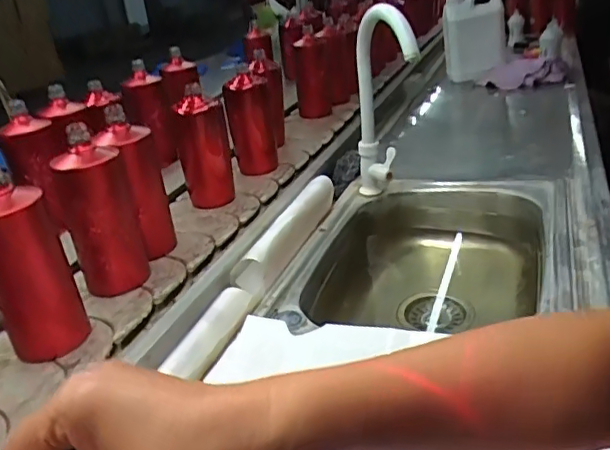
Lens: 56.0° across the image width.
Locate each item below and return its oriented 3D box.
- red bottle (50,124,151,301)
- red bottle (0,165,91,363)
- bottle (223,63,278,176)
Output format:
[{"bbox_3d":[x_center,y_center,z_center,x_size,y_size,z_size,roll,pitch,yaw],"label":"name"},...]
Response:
[{"bbox_3d":[-0.254,-0.015,0.715,0.085,0.199,0.069,-18,29,-26],"label":"red bottle"},{"bbox_3d":[-0.297,0.045,0.610,0.069,0.193,0.065,-1,26,6],"label":"red bottle"},{"bbox_3d":[-0.101,-0.194,1.074,0.077,0.177,0.085,-4,26,0],"label":"bottle"}]

